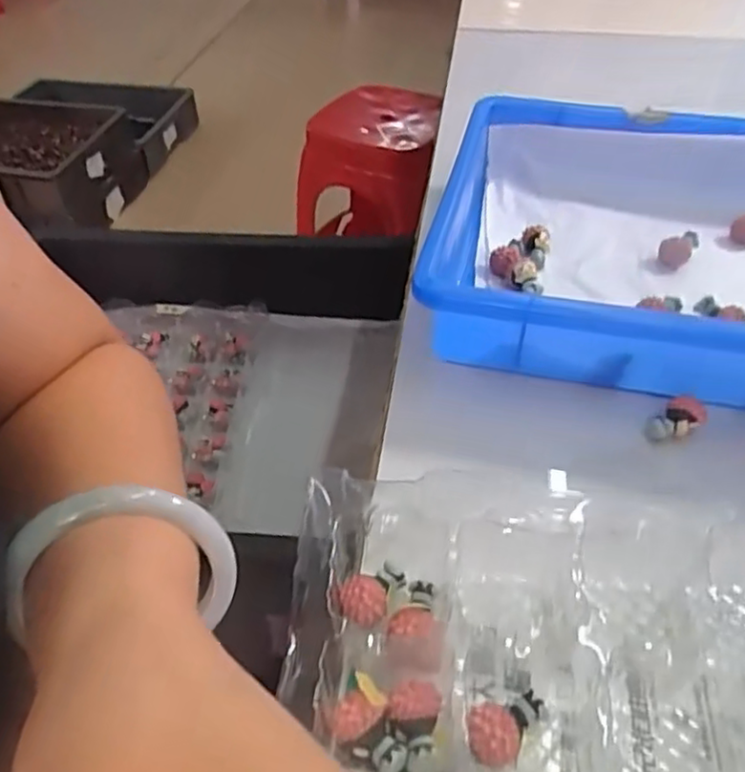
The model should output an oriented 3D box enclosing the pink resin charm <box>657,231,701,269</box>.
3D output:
[{"bbox_3d":[0.205,-0.092,0.453,0.021,0.019,0.023,22,49,21],"label":"pink resin charm"}]

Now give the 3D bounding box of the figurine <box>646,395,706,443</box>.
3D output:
[{"bbox_3d":[0.157,0.017,0.349,0.030,0.013,0.018,-28,51,-25],"label":"figurine"}]

